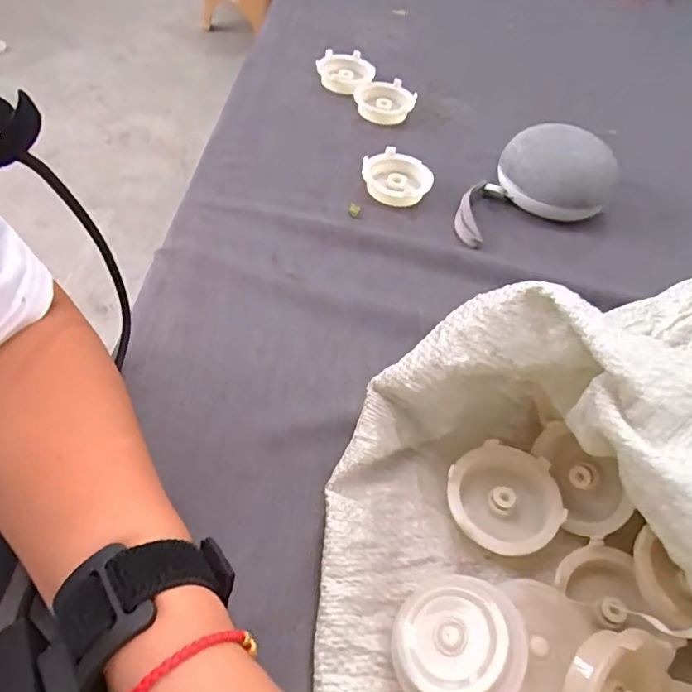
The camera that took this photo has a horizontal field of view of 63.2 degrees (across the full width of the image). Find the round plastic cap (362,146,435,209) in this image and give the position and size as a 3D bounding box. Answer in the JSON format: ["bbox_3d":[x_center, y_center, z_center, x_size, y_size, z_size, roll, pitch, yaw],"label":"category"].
[{"bbox_3d":[0.043,-0.141,0.466,0.057,0.015,0.055,3,52,-4],"label":"round plastic cap"}]

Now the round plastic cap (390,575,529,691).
[{"bbox_3d":[0.047,0.130,0.239,0.054,0.015,0.054,-10,58,17],"label":"round plastic cap"}]

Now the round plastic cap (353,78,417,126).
[{"bbox_3d":[0.038,-0.238,0.547,0.056,0.017,0.059,-2,52,-8],"label":"round plastic cap"}]

